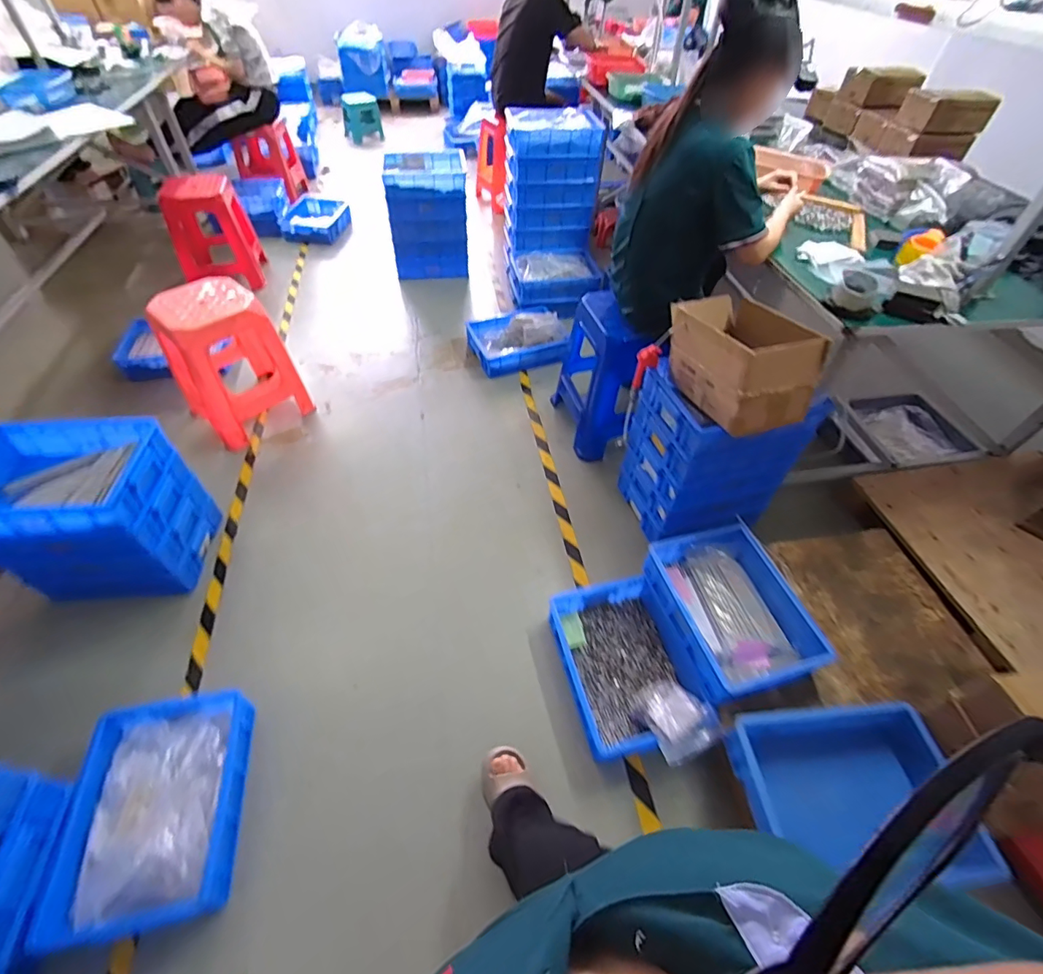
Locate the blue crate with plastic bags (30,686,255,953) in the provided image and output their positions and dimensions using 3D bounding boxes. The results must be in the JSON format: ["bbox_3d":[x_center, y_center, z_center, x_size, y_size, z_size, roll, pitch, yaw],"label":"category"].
[{"bbox_3d":[-0.778,0.680,1.039,0.318,0.106,0.435,-8,49,-9],"label":"blue crate with plastic bags"}]

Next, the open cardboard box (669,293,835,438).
[{"bbox_3d":[0.544,-0.313,1.225,0.215,0.235,0.371,-13,38,-13],"label":"open cardboard box"}]

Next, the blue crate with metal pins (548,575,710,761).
[{"bbox_3d":[0.257,0.448,1.271,0.306,0.110,0.417,-11,49,-12],"label":"blue crate with metal pins"}]

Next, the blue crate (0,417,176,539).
[{"bbox_3d":[-1.152,-0.035,1.202,0.420,0.120,0.314,-2,48,-4],"label":"blue crate"}]

